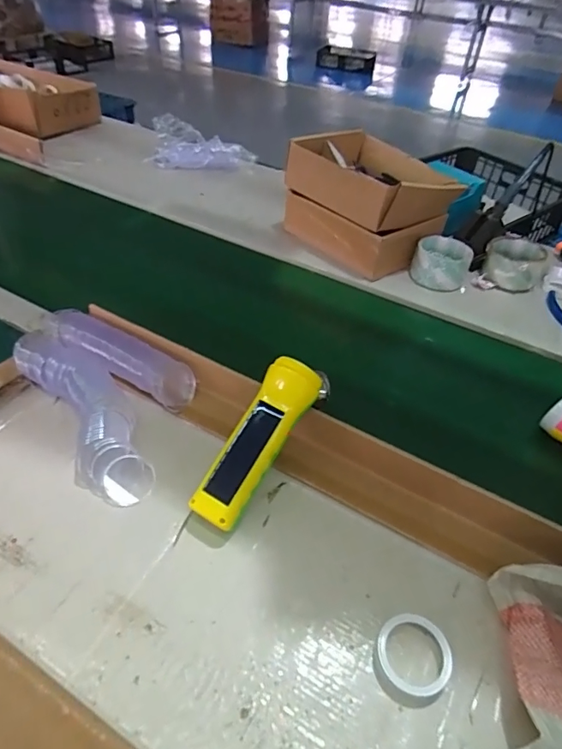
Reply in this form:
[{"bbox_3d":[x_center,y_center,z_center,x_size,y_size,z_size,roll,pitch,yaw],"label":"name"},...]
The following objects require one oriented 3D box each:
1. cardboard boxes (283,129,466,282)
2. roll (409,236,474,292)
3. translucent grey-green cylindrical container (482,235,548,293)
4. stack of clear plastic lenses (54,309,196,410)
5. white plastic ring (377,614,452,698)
[{"bbox_3d":[0.146,-0.287,0.783,0.202,0.135,0.229,-32,54,-33],"label":"cardboard boxes"},{"bbox_3d":[0.250,-0.177,0.743,0.086,0.053,0.086,3,43,-2],"label":"roll"},{"bbox_3d":[0.368,-0.172,0.751,0.088,0.052,0.088,3,43,-2],"label":"translucent grey-green cylindrical container"},{"bbox_3d":[-0.178,-0.021,0.527,0.186,0.038,0.044,23,46,19],"label":"stack of clear plastic lenses"},{"bbox_3d":[0.097,0.204,0.347,0.050,0.019,0.052,3,43,-2],"label":"white plastic ring"}]

